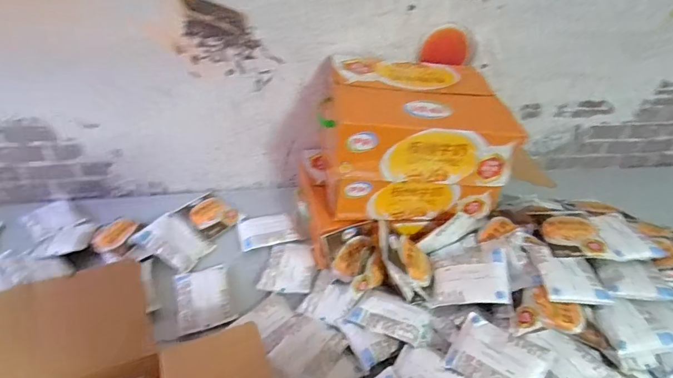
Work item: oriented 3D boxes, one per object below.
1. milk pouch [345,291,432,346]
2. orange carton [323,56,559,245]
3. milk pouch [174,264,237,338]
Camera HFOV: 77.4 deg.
[{"bbox_3d":[0.096,0.218,0.727,0.131,0.019,0.078,20,42,19],"label":"milk pouch"},{"bbox_3d":[0.138,-0.088,0.825,0.317,0.240,0.275,-4,40,-9],"label":"orange carton"},{"bbox_3d":[-0.243,0.195,0.767,0.095,0.024,0.119,-13,42,-19],"label":"milk pouch"}]

